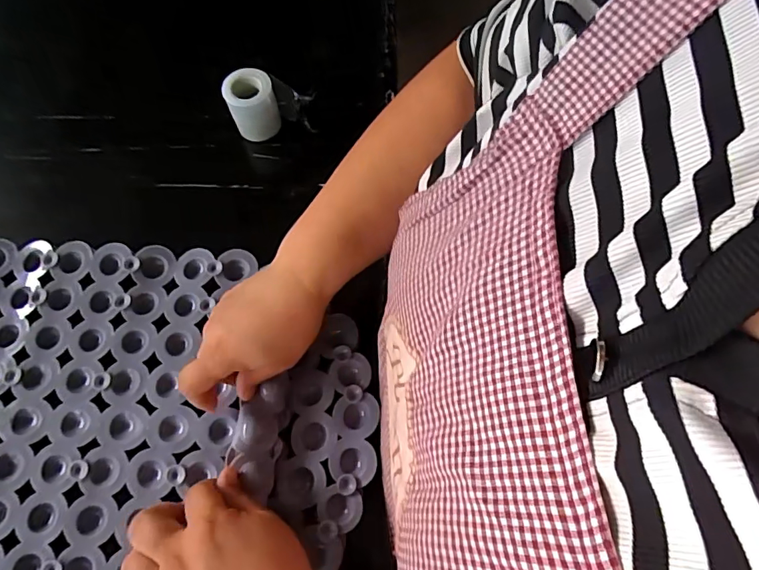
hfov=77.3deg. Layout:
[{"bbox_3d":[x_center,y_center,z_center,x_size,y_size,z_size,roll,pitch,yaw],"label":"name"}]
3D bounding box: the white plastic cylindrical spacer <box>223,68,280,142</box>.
[{"bbox_3d":[-0.153,-0.217,0.577,0.058,0.069,0.053,-26,72,-8],"label":"white plastic cylindrical spacer"}]

